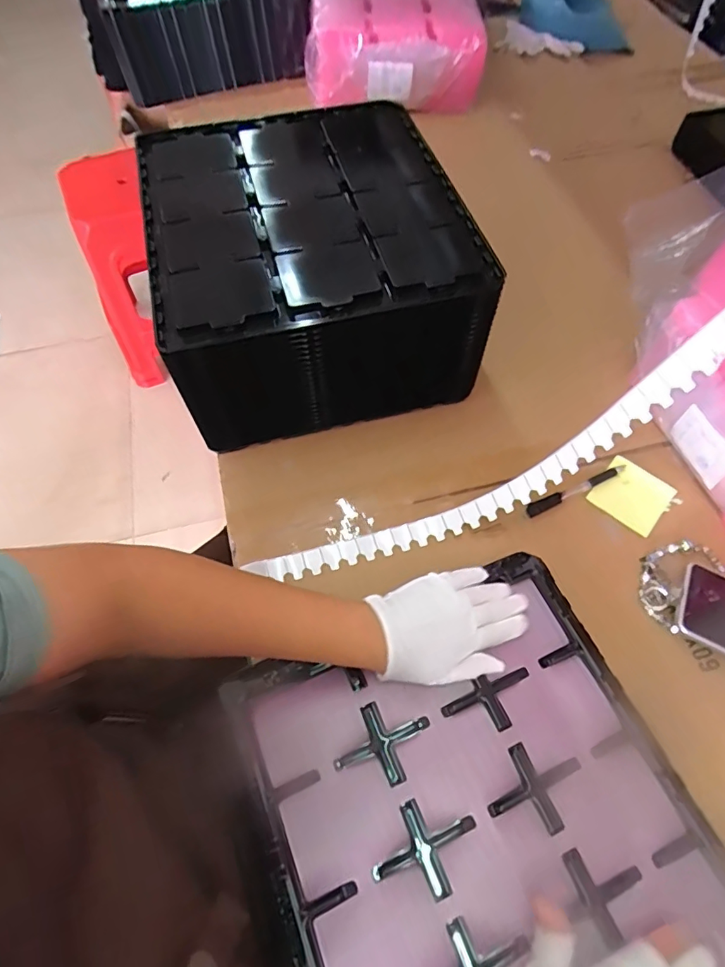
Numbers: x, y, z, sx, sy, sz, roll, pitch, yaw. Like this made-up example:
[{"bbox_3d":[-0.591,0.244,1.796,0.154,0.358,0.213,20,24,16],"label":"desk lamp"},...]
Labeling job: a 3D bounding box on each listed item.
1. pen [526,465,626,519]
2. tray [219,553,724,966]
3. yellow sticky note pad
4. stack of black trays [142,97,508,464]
[{"bbox_3d":[0.249,0.008,0.586,0.136,0.012,0.014,-24,63,-11],"label":"pen"},{"bbox_3d":[0.096,0.274,0.406,0.330,0.027,0.349,-19,59,-13],"label":"tray"},{"bbox_3d":[0.312,0.014,0.581,0.076,0.004,0.077,38,69,16],"label":"yellow sticky note pad"},{"bbox_3d":[-0.069,-0.259,0.639,0.345,0.216,0.357,-13,60,-9],"label":"stack of black trays"}]

